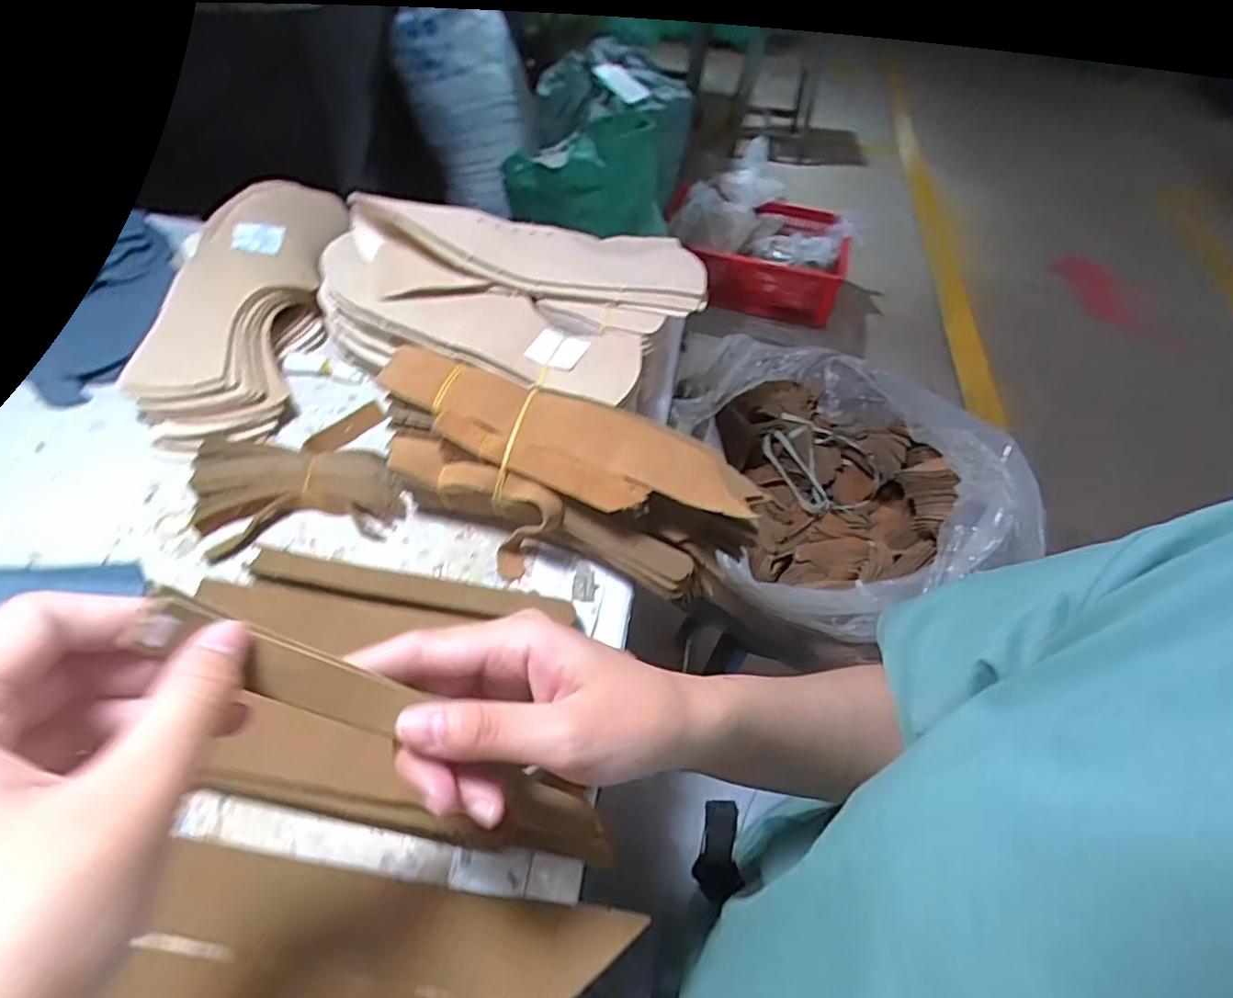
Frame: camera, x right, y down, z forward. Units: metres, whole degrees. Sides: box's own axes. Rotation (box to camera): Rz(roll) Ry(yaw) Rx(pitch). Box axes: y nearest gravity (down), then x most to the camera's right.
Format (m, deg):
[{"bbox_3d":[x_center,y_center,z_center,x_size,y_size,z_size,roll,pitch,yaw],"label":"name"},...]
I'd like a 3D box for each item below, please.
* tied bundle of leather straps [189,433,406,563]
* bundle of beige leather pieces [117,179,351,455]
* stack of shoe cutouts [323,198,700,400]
[{"bbox_3d":[-0.207,-0.011,0.409,0.124,0.021,0.085,-8,53,-12],"label":"tied bundle of leather straps"},{"bbox_3d":[-0.281,-0.160,0.493,0.096,0.076,0.269,5,51,-2],"label":"bundle of beige leather pieces"},{"bbox_3d":[-0.079,-0.161,0.464,0.265,0.078,0.173,19,52,9],"label":"stack of shoe cutouts"}]

